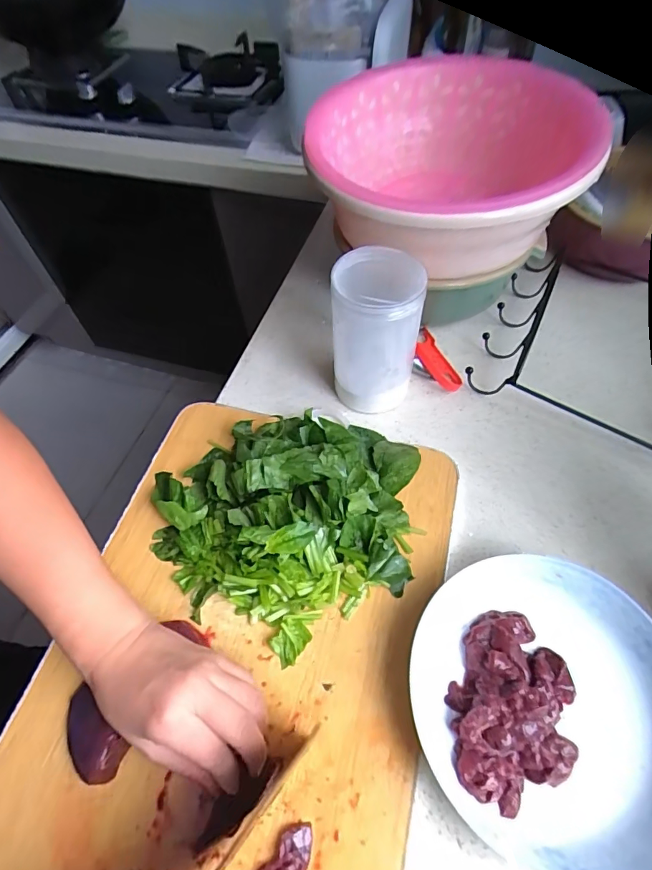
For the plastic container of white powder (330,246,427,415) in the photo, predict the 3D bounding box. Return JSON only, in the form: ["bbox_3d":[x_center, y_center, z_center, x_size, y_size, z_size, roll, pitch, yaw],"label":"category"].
[{"bbox_3d":[0.048,-0.096,0.464,0.081,0.148,0.078,7,57,8],"label":"plastic container of white powder"}]

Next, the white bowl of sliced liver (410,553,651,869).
[{"bbox_3d":[0.160,0.188,0.329,0.187,0.033,0.190,38,66,25],"label":"white bowl of sliced liver"}]

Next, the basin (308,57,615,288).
[{"bbox_3d":[0.122,-0.294,0.516,0.281,0.115,0.301,-1,56,2],"label":"basin"}]

